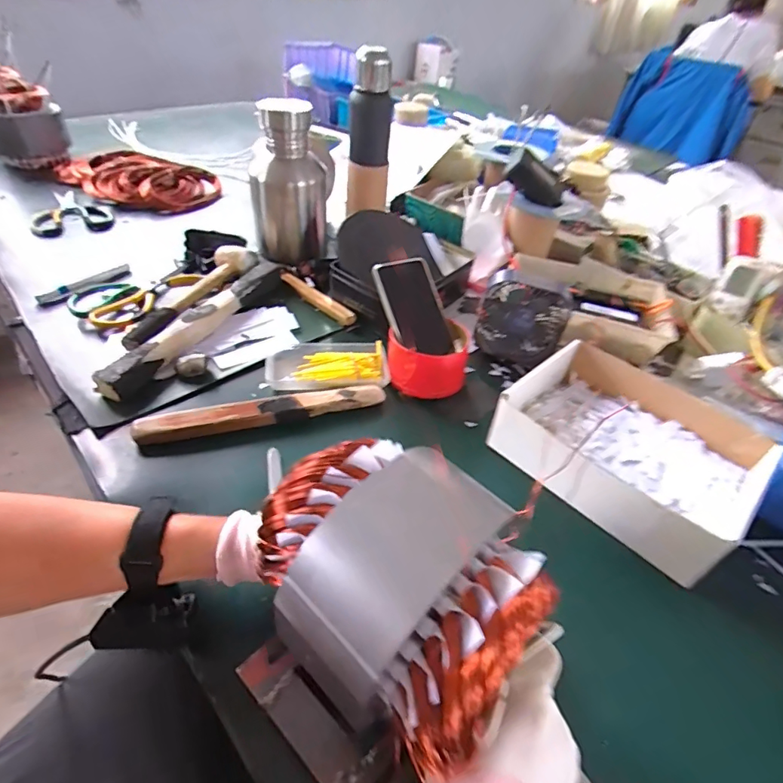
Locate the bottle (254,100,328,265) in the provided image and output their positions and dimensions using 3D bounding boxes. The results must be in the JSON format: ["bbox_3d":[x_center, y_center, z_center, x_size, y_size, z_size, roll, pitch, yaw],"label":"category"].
[{"bbox_3d":[-0.162,-0.324,0.758,0.112,0.224,0.094,0,44,-7],"label":"bottle"}]

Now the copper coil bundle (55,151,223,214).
[{"bbox_3d":[-0.540,-0.442,0.996,0.339,0.038,0.160,13,44,7],"label":"copper coil bundle"}]

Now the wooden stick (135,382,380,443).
[{"bbox_3d":[-0.144,0.019,0.554,0.275,0.019,0.034,-11,46,-18],"label":"wooden stick"}]

